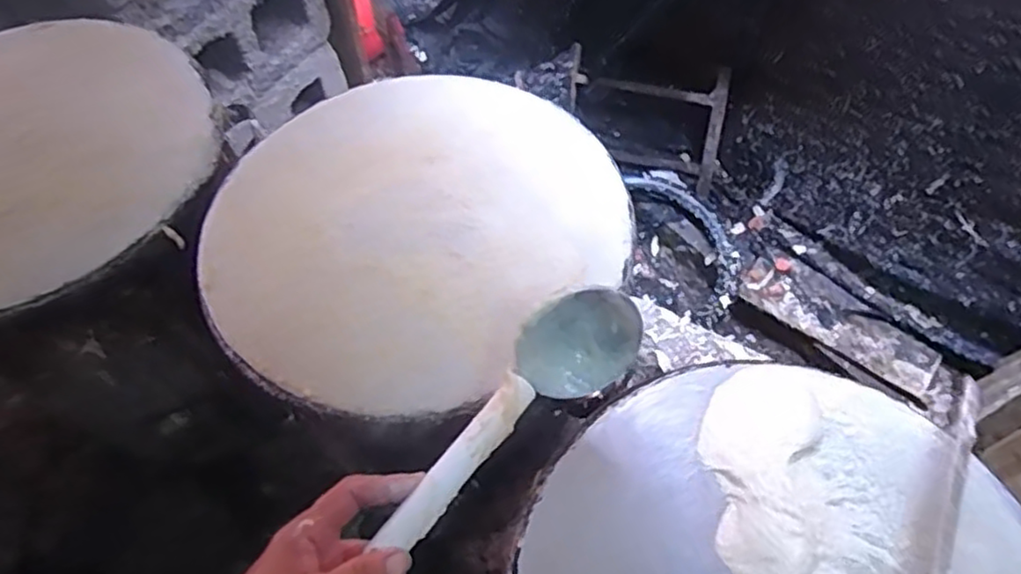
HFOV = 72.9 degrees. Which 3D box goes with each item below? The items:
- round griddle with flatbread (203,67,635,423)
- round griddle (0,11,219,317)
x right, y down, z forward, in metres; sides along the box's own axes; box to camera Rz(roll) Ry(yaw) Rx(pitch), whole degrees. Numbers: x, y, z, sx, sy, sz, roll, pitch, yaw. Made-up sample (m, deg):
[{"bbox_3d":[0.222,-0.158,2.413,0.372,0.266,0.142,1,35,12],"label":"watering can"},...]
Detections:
[{"bbox_3d":[-0.091,-0.069,0.639,0.375,0.030,0.350,-1,60,1],"label":"round griddle with flatbread"},{"bbox_3d":[-0.498,-0.139,0.701,0.360,0.019,0.367,-1,60,1],"label":"round griddle"}]

